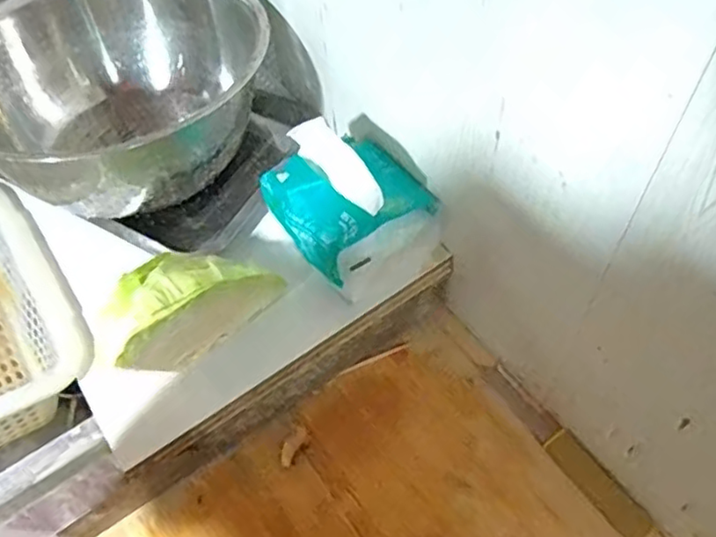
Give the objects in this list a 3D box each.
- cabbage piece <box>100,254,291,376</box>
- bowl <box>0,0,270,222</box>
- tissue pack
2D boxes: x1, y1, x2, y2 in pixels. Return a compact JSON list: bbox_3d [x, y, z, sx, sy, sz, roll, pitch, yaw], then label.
[{"bbox_3d":[-0.123,0.025,0.482,0.120,0.085,0.048,-39,62,-19],"label":"cabbage piece"},{"bbox_3d":[-0.217,-0.148,0.583,0.243,0.134,0.234,-2,57,4],"label":"bowl"},{"bbox_3d":[-0.007,-0.060,0.514,0.111,0.087,0.124,-32,60,-15],"label":"tissue pack"}]

